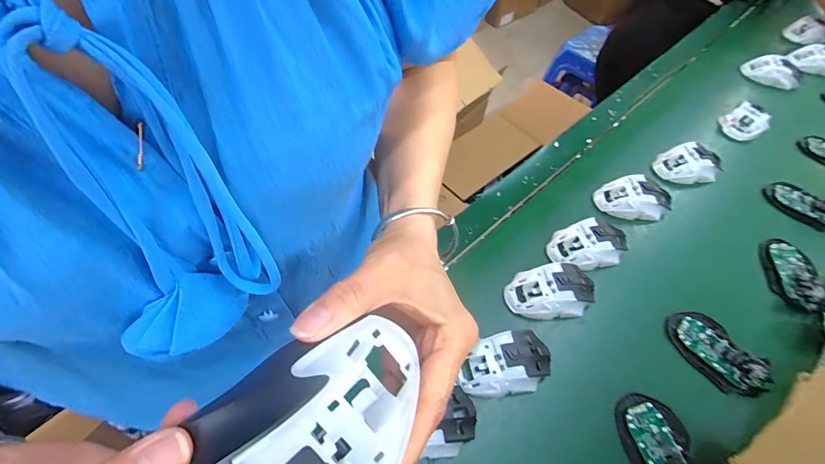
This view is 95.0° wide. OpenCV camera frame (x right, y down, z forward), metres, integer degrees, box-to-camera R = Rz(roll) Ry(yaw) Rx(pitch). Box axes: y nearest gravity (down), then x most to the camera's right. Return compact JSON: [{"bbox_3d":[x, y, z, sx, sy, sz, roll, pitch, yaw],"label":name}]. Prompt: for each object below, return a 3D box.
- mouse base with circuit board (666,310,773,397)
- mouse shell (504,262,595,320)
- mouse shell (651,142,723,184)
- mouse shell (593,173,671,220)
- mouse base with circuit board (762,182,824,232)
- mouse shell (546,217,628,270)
[{"bbox_3d":[0.374,0.148,0.464,0.063,0.029,0.113,-22,61,-17],"label":"mouse base with circuit board"},{"bbox_3d":[0.180,0.076,0.489,0.118,0.034,0.066,-5,58,-7],"label":"mouse shell"},{"bbox_3d":[0.455,-0.114,0.634,0.088,0.039,0.067,-7,58,-9],"label":"mouse shell"},{"bbox_3d":[0.344,-0.053,0.585,0.105,0.034,0.065,0,57,-4],"label":"mouse shell"},{"bbox_3d":[0.634,-0.043,0.609,0.114,0.028,0.053,33,61,16],"label":"mouse base with circuit board"},{"bbox_3d":[0.252,0.017,0.535,0.114,0.032,0.069,-14,59,-12],"label":"mouse shell"}]

